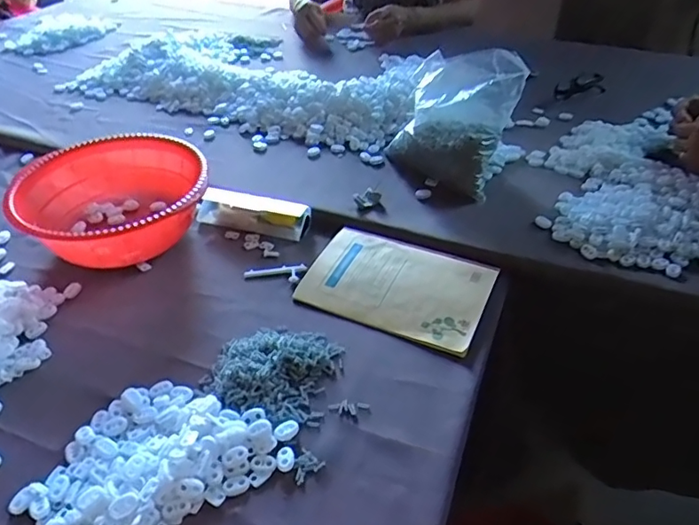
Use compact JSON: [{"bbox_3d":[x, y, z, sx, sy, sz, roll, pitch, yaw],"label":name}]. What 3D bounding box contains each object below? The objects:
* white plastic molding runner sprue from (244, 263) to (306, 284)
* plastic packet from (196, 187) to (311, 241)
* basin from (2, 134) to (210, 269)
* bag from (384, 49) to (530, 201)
[{"bbox_3d":[-0.090,0.013,0.660,0.075,0.006,0.024,-2,39,-1],"label":"white plastic molding runner sprue"},{"bbox_3d":[-0.132,-0.067,0.733,0.158,0.039,0.039,11,41,14],"label":"plastic packet"},{"bbox_3d":[-0.302,-0.077,0.711,0.231,0.083,0.232,0,39,0],"label":"basin"},{"bbox_3d":[0.144,-0.206,0.776,0.162,0.167,0.135,18,43,21],"label":"bag"}]

